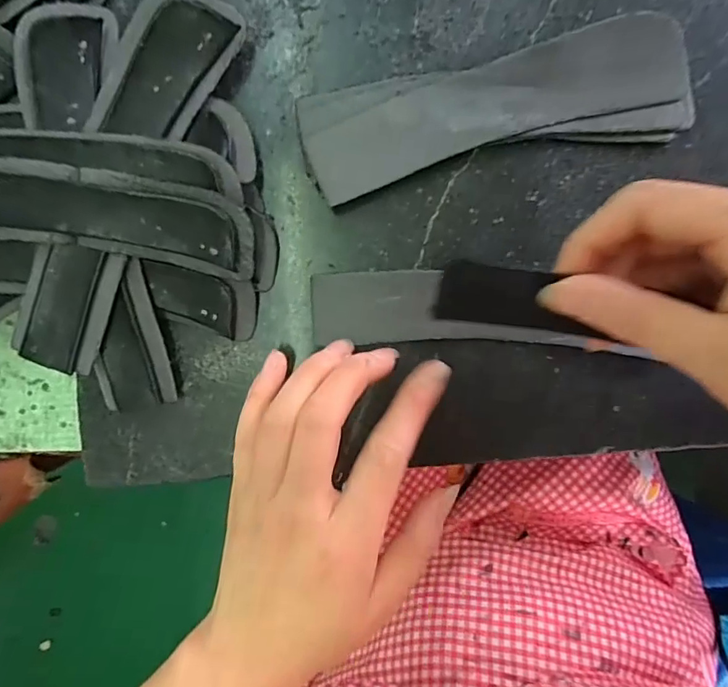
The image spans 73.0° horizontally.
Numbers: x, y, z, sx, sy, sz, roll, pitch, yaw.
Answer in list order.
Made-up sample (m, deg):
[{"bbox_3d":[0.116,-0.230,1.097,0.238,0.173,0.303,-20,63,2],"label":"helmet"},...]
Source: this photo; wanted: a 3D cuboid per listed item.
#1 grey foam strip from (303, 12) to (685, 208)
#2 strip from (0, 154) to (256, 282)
[{"bbox_3d":[0.061,-0.110,0.230,0.174,0.015,0.039,-18,95,3],"label":"grey foam strip"},{"bbox_3d":[-0.135,-0.056,0.207,0.173,0.011,0.039,5,112,-11],"label":"strip"}]

